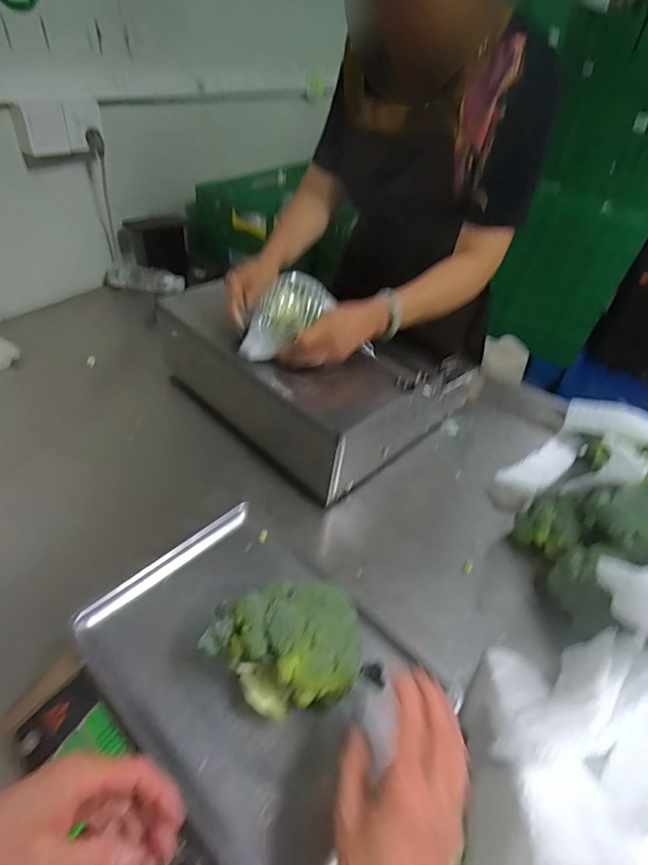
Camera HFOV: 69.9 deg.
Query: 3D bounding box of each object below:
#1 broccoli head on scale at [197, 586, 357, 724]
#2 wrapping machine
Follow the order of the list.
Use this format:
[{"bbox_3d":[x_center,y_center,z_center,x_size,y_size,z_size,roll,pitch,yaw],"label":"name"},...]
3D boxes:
[{"bbox_3d":[-0.039,0.203,0.433,0.140,0.105,0.094,4,42,-5],"label":"broccoli head on scale"},{"bbox_3d":[-0.008,-0.144,0.943,0.398,0.188,0.505,-30,54,-35],"label":"wrapping machine"}]

